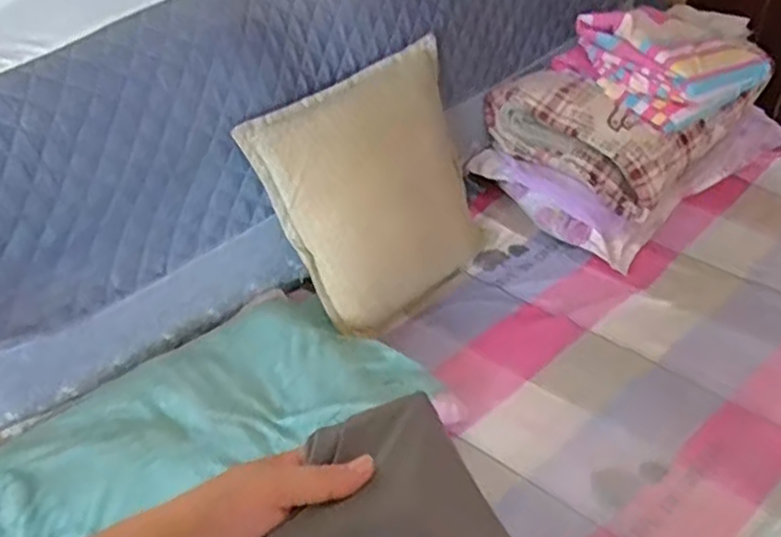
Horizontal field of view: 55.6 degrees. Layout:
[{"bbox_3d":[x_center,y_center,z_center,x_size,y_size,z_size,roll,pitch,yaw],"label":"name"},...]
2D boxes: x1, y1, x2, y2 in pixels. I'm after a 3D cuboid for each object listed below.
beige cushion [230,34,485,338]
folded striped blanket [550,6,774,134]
[{"bbox_3d":[-0.007,-0.126,1.319,0.426,0.446,0.120,-35,21,-25],"label":"beige cushion"},{"bbox_3d":[0.550,-0.443,1.510,0.347,0.137,0.303,-33,50,-27],"label":"folded striped blanket"}]

